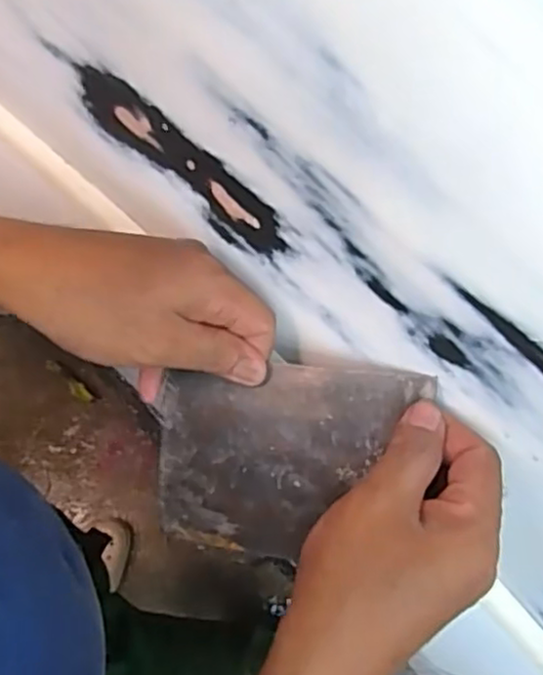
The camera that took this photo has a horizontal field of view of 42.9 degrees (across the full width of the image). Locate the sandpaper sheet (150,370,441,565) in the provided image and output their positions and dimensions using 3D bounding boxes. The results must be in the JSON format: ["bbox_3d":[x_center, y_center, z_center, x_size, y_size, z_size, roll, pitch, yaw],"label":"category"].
[{"bbox_3d":[0.006,0.062,0.350,0.136,0.004,0.093,1,87,17],"label":"sandpaper sheet"}]

